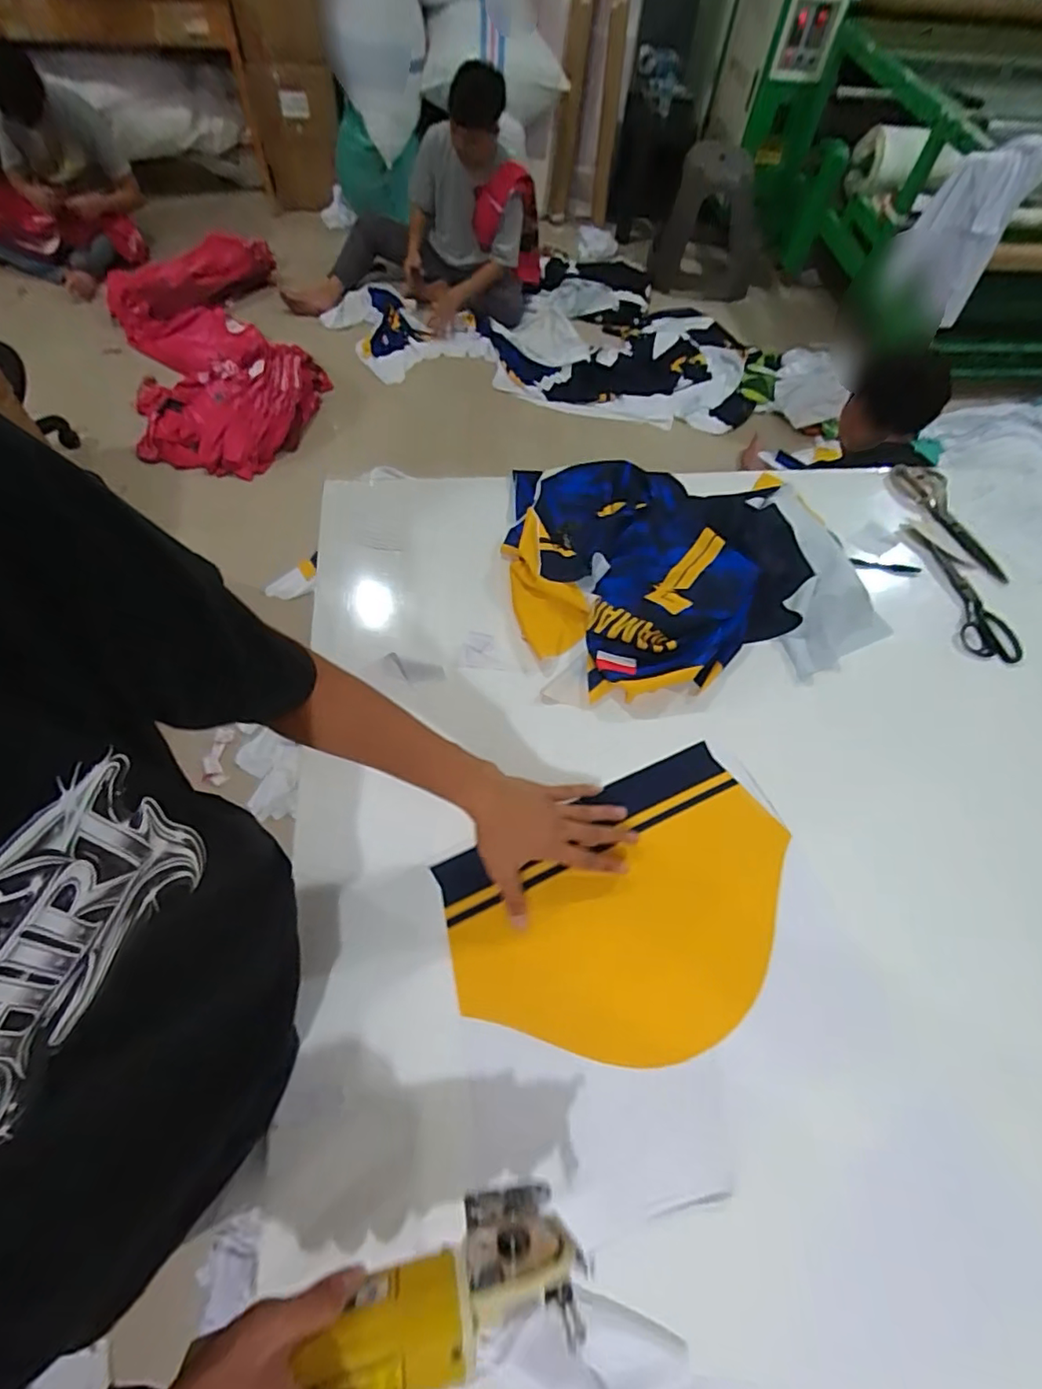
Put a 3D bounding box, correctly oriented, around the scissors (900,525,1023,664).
[{"bbox_3d":[0.636,-0.152,0.833,0.077,0.018,0.242,-2,60,-5],"label":"scissors"}]

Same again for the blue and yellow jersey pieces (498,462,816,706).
[{"bbox_3d":[0.192,-0.183,0.800,0.410,0.052,0.407,0,60,-4],"label":"blue and yellow jersey pieces"}]

